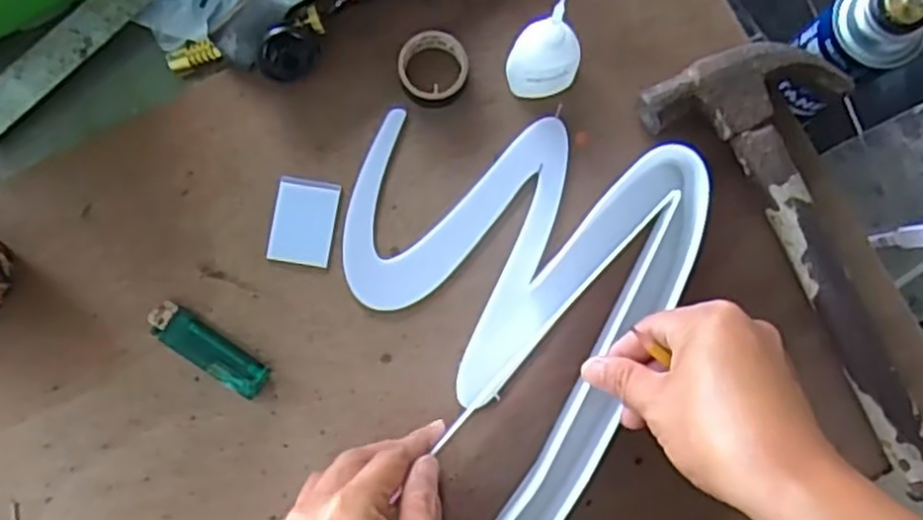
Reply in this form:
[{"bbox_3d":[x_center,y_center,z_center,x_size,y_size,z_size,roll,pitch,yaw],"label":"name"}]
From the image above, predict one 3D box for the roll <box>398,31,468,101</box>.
[{"bbox_3d":[-0.017,-0.122,0.484,0.043,0.022,0.043,4,85,-2],"label":"roll"}]

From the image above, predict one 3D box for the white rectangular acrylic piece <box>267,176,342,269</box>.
[{"bbox_3d":[-0.101,-0.024,0.481,0.040,0.004,0.054,9,85,-1],"label":"white rectangular acrylic piece"}]

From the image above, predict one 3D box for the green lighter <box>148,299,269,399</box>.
[{"bbox_3d":[-0.157,0.056,0.468,0.079,0.015,0.024,35,85,1],"label":"green lighter"}]

